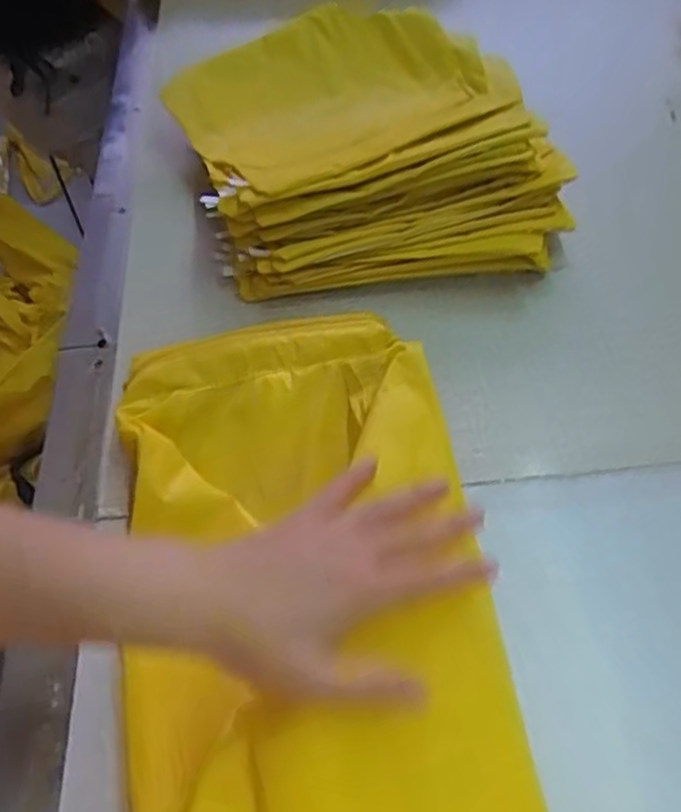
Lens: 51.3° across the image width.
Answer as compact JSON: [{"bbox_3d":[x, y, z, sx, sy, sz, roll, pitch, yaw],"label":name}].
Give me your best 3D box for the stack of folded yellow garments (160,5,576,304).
[{"bbox_3d":[0.013,-0.264,0.687,0.335,0.076,0.350,-8,55,-2],"label":"stack of folded yellow garments"}]

